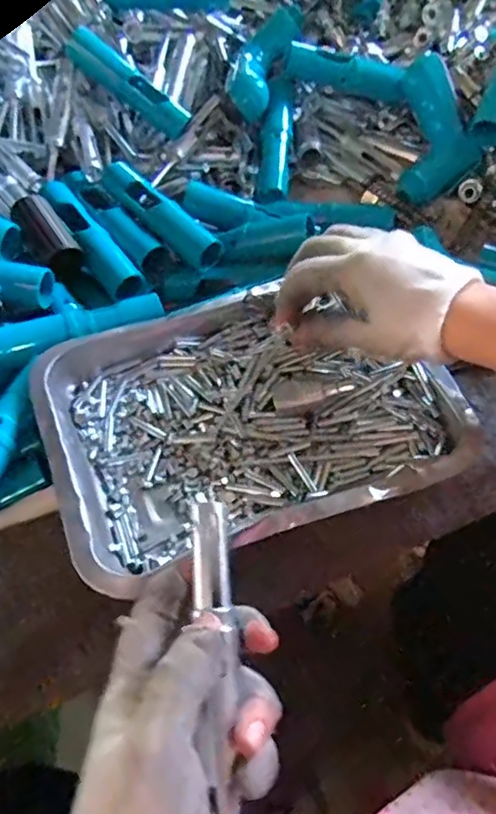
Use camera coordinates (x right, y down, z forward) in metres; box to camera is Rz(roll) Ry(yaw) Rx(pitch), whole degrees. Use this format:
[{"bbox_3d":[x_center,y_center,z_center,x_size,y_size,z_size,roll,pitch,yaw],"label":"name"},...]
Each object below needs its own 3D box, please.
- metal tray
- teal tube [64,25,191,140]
[{"bbox_3d":[-0.004,-0.004,0.381,0.247,0.029,0.193,-20,57,-11],"label":"metal tray"},{"bbox_3d":[-0.106,-0.290,0.522,0.115,0.023,0.023,34,57,-16],"label":"teal tube"}]

